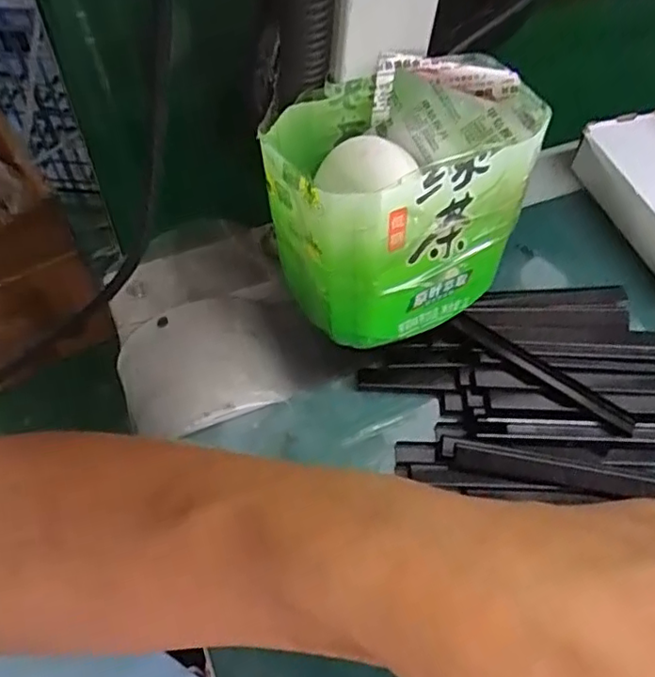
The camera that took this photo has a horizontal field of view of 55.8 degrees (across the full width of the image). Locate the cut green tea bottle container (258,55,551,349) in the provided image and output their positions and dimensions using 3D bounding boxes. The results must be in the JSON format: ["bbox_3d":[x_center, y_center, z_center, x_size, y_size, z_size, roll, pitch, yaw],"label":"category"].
[{"bbox_3d":[0.031,-0.061,0.269,0.110,0.086,0.082,-13,60,-11],"label":"cut green tea bottle container"}]

